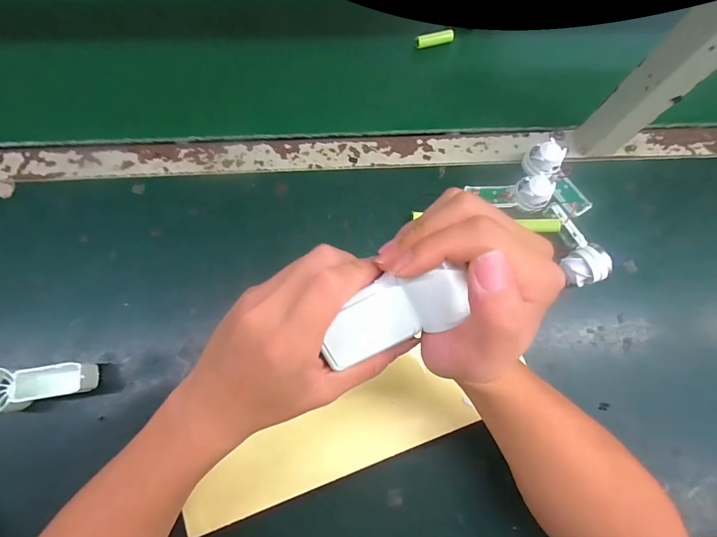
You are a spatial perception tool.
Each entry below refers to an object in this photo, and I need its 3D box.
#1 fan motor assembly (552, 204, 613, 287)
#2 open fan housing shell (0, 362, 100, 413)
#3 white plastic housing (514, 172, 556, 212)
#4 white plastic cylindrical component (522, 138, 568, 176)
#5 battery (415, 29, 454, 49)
[{"bbox_3d":[0.228,-0.024,0.393,0.036,0.038,0.088,-18,76,-6],"label":"fan motor assembly"},{"bbox_3d":[-0.295,0.109,0.336,0.095,0.041,0.039,-3,75,-3],"label":"open fan housing shell"},{"bbox_3d":[0.193,-0.083,0.406,0.039,0.027,0.038,0,75,-2],"label":"white plastic housing"},{"bbox_3d":[0.210,-0.123,0.419,0.034,0.038,0.038,-42,80,-11],"label":"white plastic cylindrical component"},{"bbox_3d":[0.101,-0.307,0.488,0.053,0.011,0.014,-15,76,-6],"label":"battery"}]

